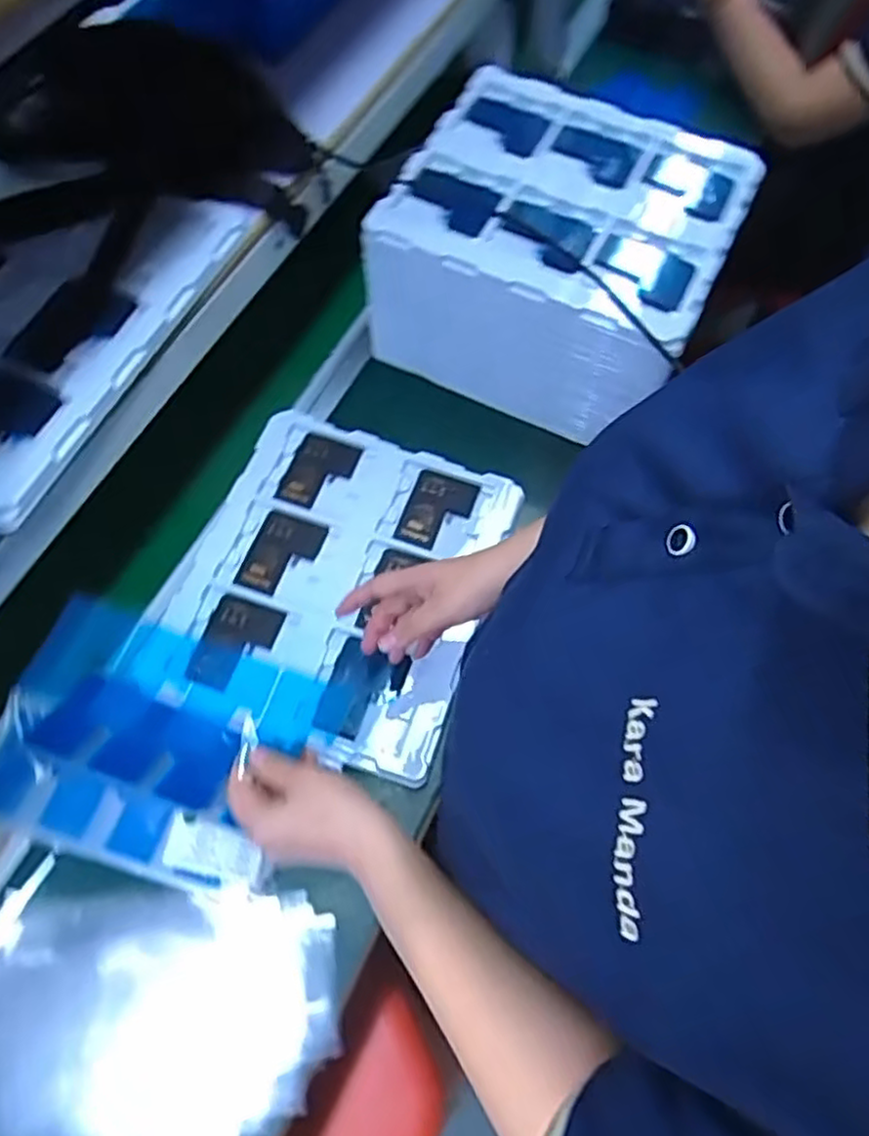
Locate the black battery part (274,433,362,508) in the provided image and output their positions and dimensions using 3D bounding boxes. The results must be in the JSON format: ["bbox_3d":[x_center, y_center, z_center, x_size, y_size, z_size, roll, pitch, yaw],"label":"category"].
[{"bbox_3d":[-0.121,-0.102,0.747,0.060,0.011,0.087,21,66,10],"label":"black battery part"}]

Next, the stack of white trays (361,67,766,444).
[{"bbox_3d":[0.132,-0.330,0.775,0.314,0.182,0.268,26,67,12],"label":"stack of white trays"}]

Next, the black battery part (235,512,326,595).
[{"bbox_3d":[-0.152,-0.014,0.710,0.065,0.007,0.086,17,65,8],"label":"black battery part"}]

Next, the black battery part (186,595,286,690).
[{"bbox_3d":[-0.186,0.072,0.671,0.064,0.004,0.086,19,64,-4],"label":"black battery part"}]

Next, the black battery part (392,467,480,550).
[{"bbox_3d":[0.003,-0.059,0.735,0.065,0.005,0.087,17,65,8],"label":"black battery part"}]

